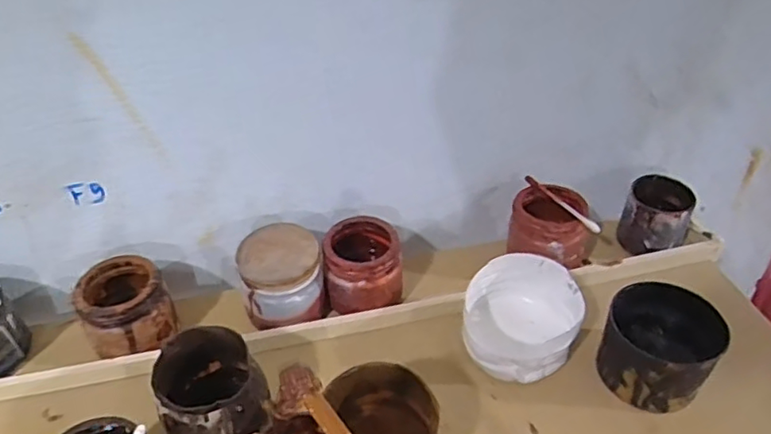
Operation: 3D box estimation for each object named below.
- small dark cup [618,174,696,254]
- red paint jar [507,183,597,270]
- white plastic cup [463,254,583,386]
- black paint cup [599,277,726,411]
[{"bbox_3d":[0.211,-0.002,0.460,0.050,0.044,0.051,16,40,24],"label":"small dark cup"},{"bbox_3d":[0.126,0.009,0.445,0.060,0.053,0.061,-2,36,1],"label":"red paint jar"},{"bbox_3d":[0.090,0.068,0.391,0.072,0.053,0.068,-2,36,1],"label":"white plastic cup"},{"bbox_3d":[0.171,0.081,0.369,0.063,0.053,0.063,-2,36,1],"label":"black paint cup"}]

